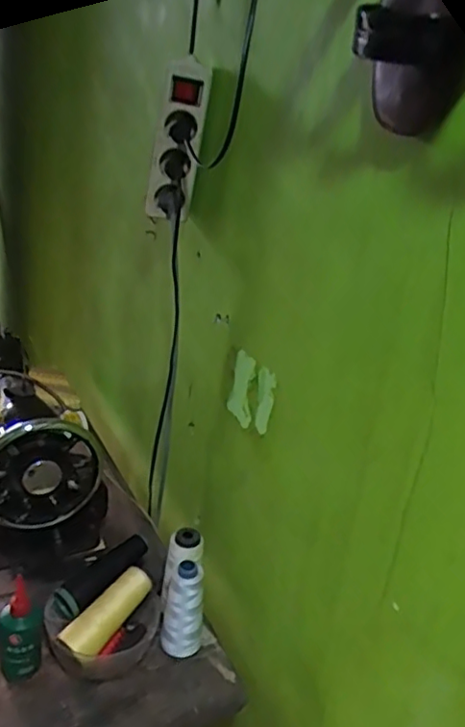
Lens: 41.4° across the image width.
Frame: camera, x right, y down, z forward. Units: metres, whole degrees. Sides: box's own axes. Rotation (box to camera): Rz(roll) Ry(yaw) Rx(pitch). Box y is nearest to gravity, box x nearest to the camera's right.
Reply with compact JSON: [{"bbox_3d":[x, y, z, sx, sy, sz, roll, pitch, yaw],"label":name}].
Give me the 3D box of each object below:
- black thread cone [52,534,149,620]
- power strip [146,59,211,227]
[{"bbox_3d":[-0.147,0.240,0.705,0.039,0.033,0.121,24,45,37],"label":"black thread cone"},{"bbox_3d":[-0.068,-0.271,0.756,0.059,0.180,0.053,2,22,-14],"label":"power strip"}]

